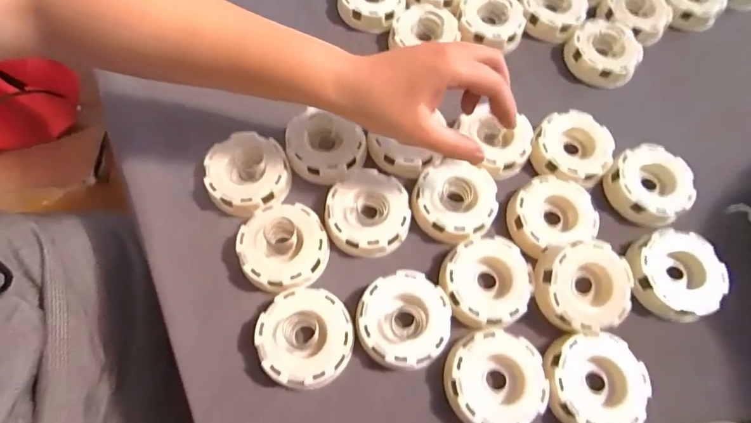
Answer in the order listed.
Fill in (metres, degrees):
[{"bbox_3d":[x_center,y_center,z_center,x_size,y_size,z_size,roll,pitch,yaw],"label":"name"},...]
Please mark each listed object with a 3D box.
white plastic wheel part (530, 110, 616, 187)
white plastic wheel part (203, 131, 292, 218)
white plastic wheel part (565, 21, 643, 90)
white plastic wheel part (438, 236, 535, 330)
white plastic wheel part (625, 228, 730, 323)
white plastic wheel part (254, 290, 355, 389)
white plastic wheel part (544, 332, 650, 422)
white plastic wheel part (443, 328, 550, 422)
[{"bbox_3d":[0.169,-0.053,0.378,0.064,0.022,0.066,18,67,5],"label":"white plastic wheel part"},{"bbox_3d":[-0.102,-0.030,0.352,0.066,0.026,0.064,15,67,3],"label":"white plastic wheel part"},{"bbox_3d":[0.222,-0.156,0.427,0.065,0.023,0.062,1,67,-3],"label":"white plastic wheel part"},{"bbox_3d":[0.083,0.052,0.327,0.066,0.017,0.062,1,67,-3],"label":"white plastic wheel part"},{"bbox_3d":[0.232,0.047,0.340,0.069,0.025,0.065,1,67,-3],"label":"white plastic wheel part"},{"bbox_3d":[-0.049,0.089,0.308,0.064,0.024,0.064,6,67,0],"label":"white plastic wheel part"},{"bbox_3d":[0.150,0.120,0.305,0.065,0.028,0.063,1,67,-3],"label":"white plastic wheel part"},{"bbox_3d":[0.081,0.117,0.300,0.065,0.020,0.064,9,67,1],"label":"white plastic wheel part"}]

